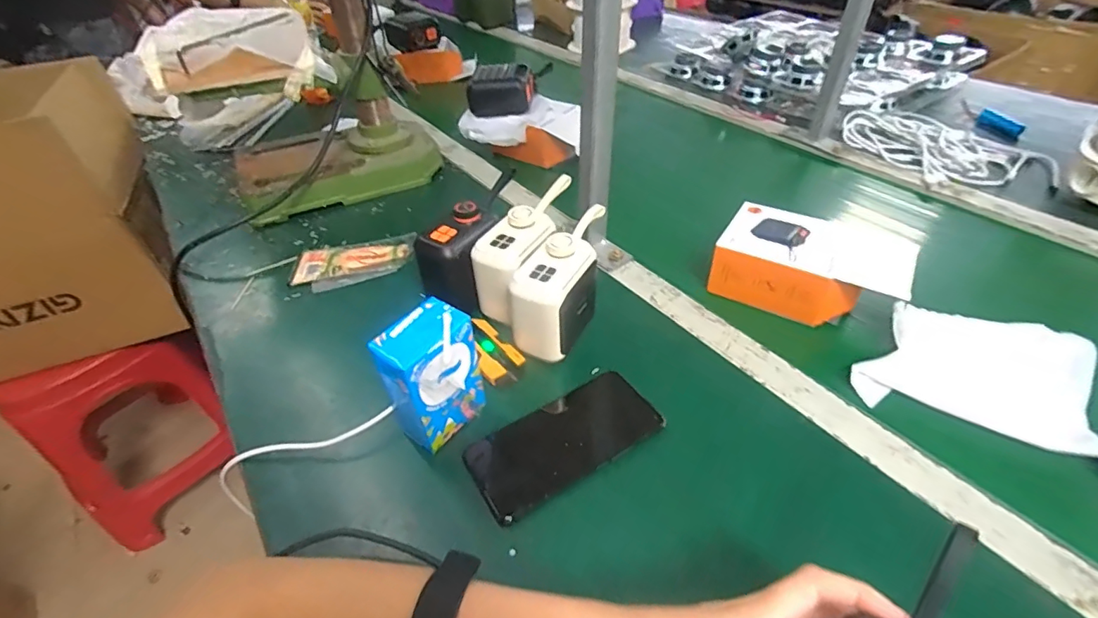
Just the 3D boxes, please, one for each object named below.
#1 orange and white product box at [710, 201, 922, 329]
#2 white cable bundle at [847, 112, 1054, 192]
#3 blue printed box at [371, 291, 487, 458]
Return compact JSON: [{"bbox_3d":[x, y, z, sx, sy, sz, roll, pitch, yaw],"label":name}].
[{"bbox_3d":[0.268,-0.044,0.521,0.169,0.060,0.105,22,47,25],"label":"orange and white product box"},{"bbox_3d":[0.559,-0.227,0.717,0.171,0.024,0.259,-33,50,-29],"label":"white cable bundle"},{"bbox_3d":[-0.093,0.054,0.398,0.072,0.109,0.048,-33,50,-30],"label":"blue printed box"}]

